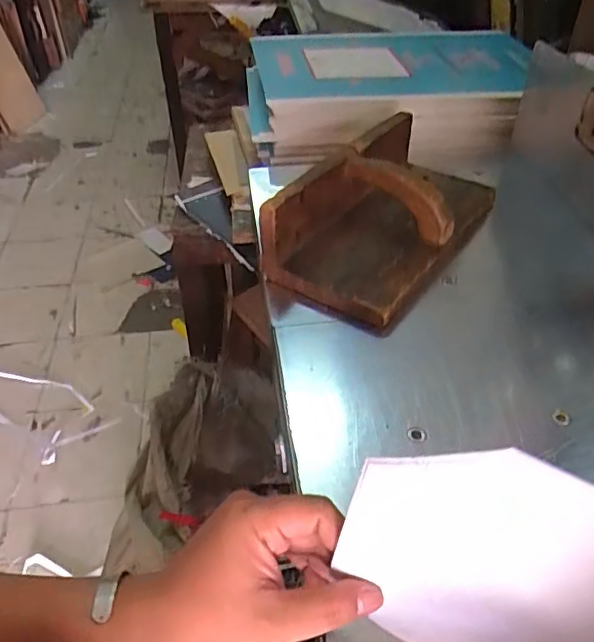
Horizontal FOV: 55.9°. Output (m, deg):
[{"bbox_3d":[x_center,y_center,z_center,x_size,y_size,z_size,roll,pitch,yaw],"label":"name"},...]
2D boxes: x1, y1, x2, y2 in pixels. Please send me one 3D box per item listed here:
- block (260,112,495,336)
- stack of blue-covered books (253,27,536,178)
[{"bbox_3d":[0.115,-0.133,0.681,0.164,0.111,0.302,27,48,27],"label":"block"},{"bbox_3d":[0.144,-0.390,0.981,0.484,0.122,0.298,3,42,3],"label":"stack of blue-covered books"}]

